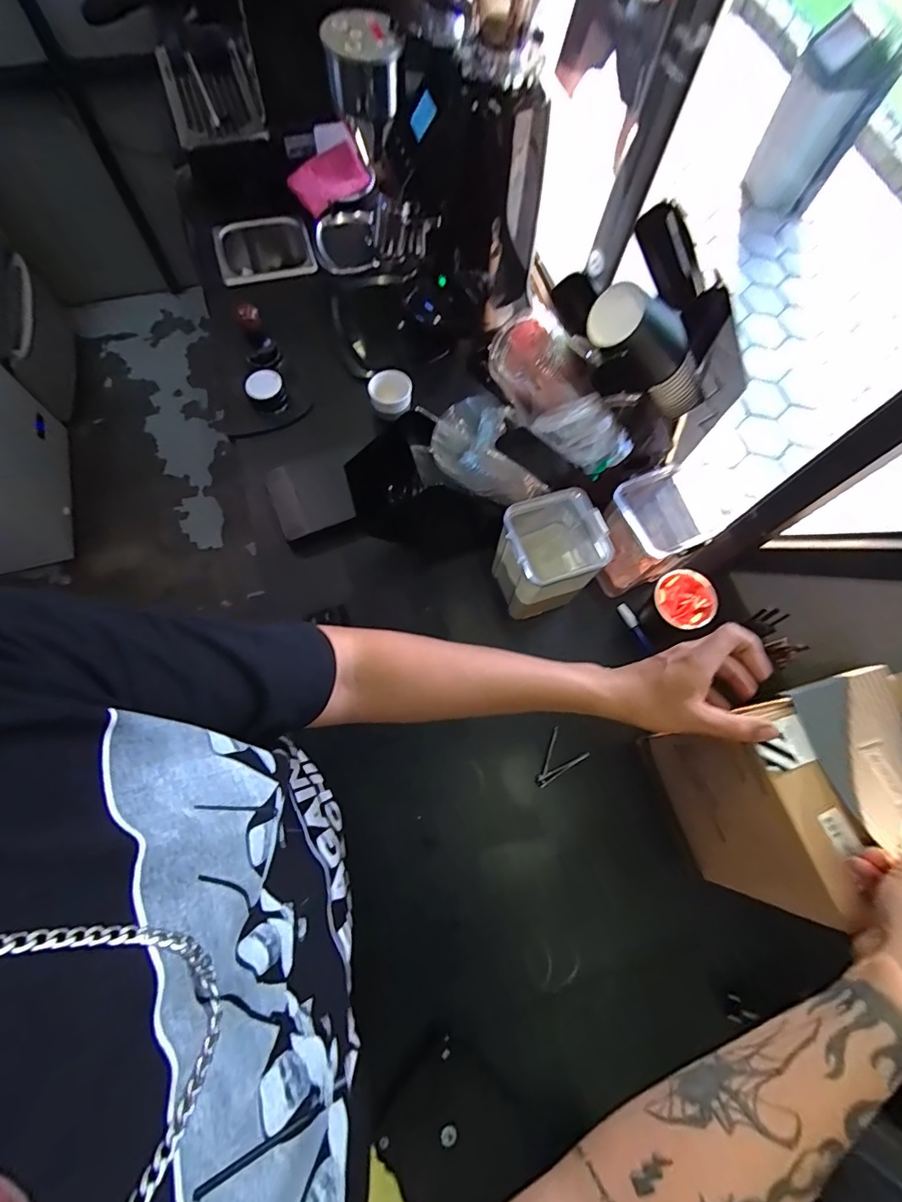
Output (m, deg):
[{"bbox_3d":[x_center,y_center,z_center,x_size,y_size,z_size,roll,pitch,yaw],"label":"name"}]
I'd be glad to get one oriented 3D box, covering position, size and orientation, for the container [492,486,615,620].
[{"bbox_3d":[0.132,-0.055,0.656,0.125,0.183,0.125,1,71,-2],"label":"container"}]

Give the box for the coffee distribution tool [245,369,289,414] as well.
[{"bbox_3d":[-0.304,-0.348,0.785,0.061,0.052,0.062,-19,73,-9],"label":"coffee distribution tool"}]

